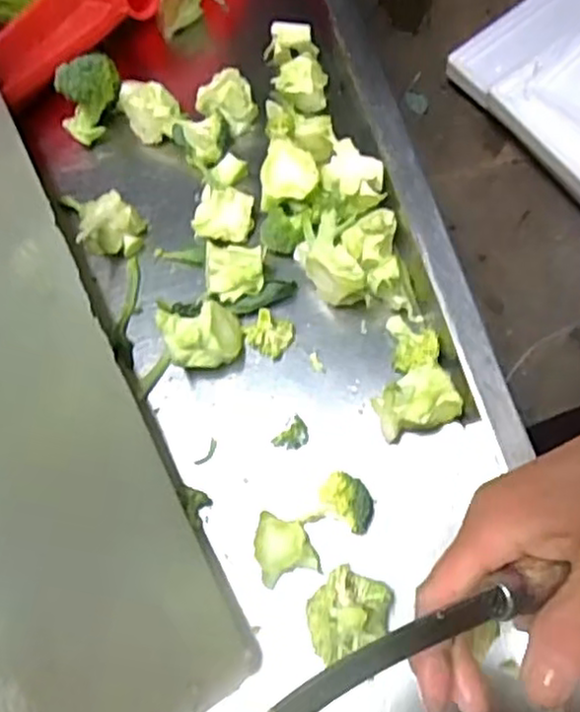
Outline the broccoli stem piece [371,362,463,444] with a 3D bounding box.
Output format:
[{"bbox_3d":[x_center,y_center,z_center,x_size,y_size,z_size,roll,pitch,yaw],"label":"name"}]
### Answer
[{"bbox_3d":[0.078,0.031,0.441,0.046,0.029,0.039,-31,72,-11],"label":"broccoli stem piece"}]

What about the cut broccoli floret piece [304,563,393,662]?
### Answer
[{"bbox_3d":[0.032,0.137,0.384,0.050,0.026,0.040,-26,71,-9],"label":"cut broccoli floret piece"}]

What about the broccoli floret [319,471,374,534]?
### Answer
[{"bbox_3d":[0.034,0.085,0.415,0.034,0.017,0.027,27,72,10],"label":"broccoli floret"}]

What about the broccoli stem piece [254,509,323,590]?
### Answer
[{"bbox_3d":[-0.001,0.112,0.416,0.038,0.011,0.041,-4,69,-1],"label":"broccoli stem piece"}]

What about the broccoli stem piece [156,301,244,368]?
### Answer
[{"bbox_3d":[-0.056,-0.013,0.459,0.049,0.040,0.042,-13,70,-4],"label":"broccoli stem piece"}]

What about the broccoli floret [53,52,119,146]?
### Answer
[{"bbox_3d":[-0.153,-0.197,0.531,0.030,0.051,0.055,13,71,8],"label":"broccoli floret"}]

